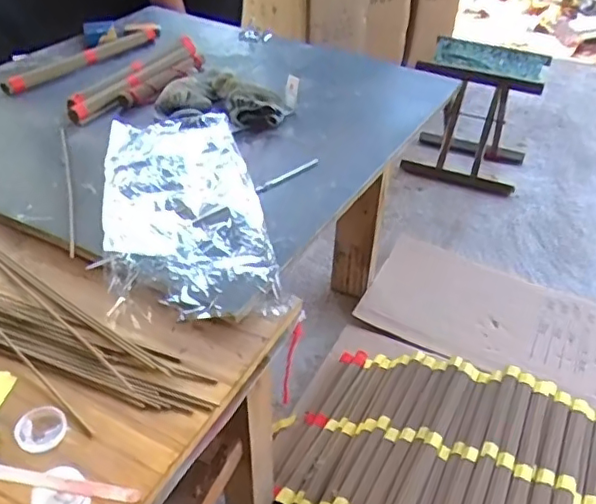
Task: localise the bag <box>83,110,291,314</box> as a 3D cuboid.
[{"bbox_3d":[-0.135,-0.064,0.702,0.171,0.033,0.380,-6,39,-11],"label":"bag"}]

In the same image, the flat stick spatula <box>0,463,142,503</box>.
[{"bbox_3d":[-0.170,0.162,0.422,0.121,0.004,0.011,9,55,7],"label":"flat stick spatula"}]

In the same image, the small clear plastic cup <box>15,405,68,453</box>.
[{"bbox_3d":[-0.205,0.141,0.479,0.039,0.007,0.038,2,38,-1],"label":"small clear plastic cup"}]

